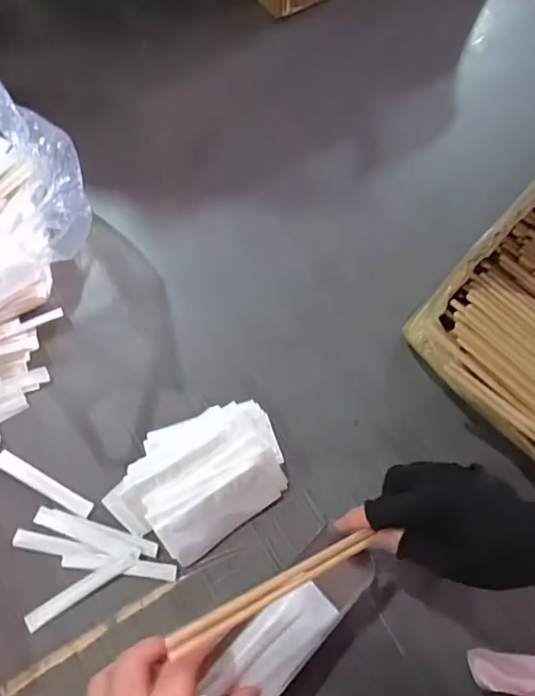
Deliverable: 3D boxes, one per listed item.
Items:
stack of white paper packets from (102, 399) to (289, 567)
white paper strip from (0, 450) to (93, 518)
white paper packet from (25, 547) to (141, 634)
[{"bbox_3d":[-0.053,0.105,0.429,0.139,0.031,0.099,-34,76,-11],"label":"stack of white paper packets"},{"bbox_3d":[-0.185,0.113,0.435,0.092,0.004,0.014,28,74,7],"label":"white paper strip"},{"bbox_3d":[-0.143,0.188,0.413,0.095,0.004,0.012,-32,76,-11],"label":"white paper packet"}]

